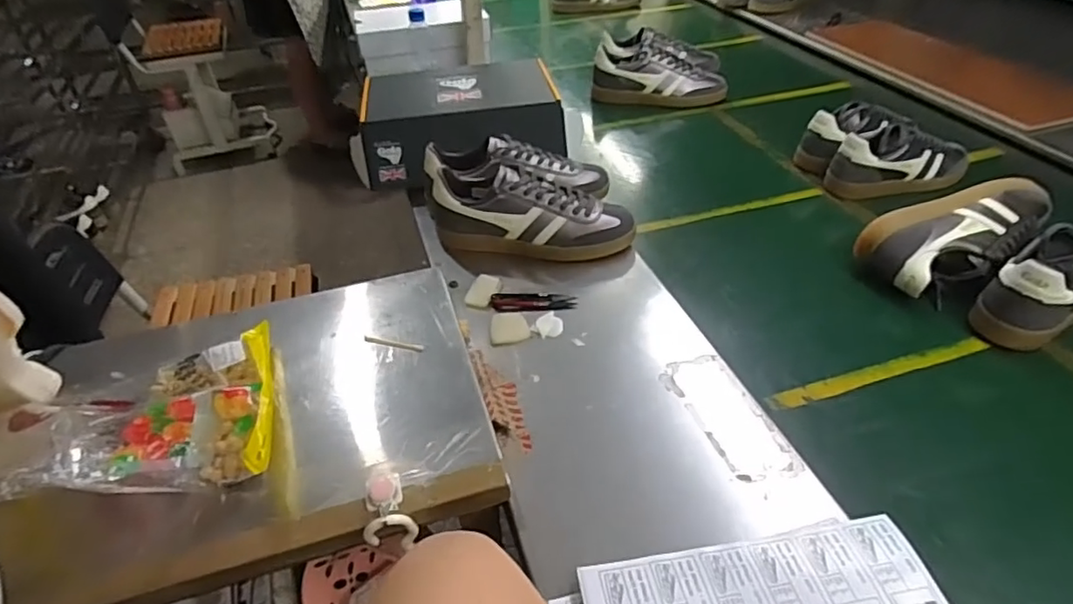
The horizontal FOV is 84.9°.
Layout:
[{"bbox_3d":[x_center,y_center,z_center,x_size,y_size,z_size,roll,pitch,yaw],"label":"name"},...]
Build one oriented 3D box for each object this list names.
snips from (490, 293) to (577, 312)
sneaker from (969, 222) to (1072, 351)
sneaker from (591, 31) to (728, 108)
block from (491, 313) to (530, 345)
[{"bbox_3d":[-0.004,-0.002,0.713,0.100,0.007,0.029,-2,41,1],"label":"snips"},{"bbox_3d":[0.630,-0.030,0.695,0.236,0.104,0.084,-20,44,-20],"label":"sneaker"},{"bbox_3d":[0.262,-0.477,1.240,0.272,0.114,0.129,9,42,13],"label":"sneaker"},{"bbox_3d":[-0.031,0.030,0.680,0.044,0.011,0.044,-2,41,0],"label":"block"}]

